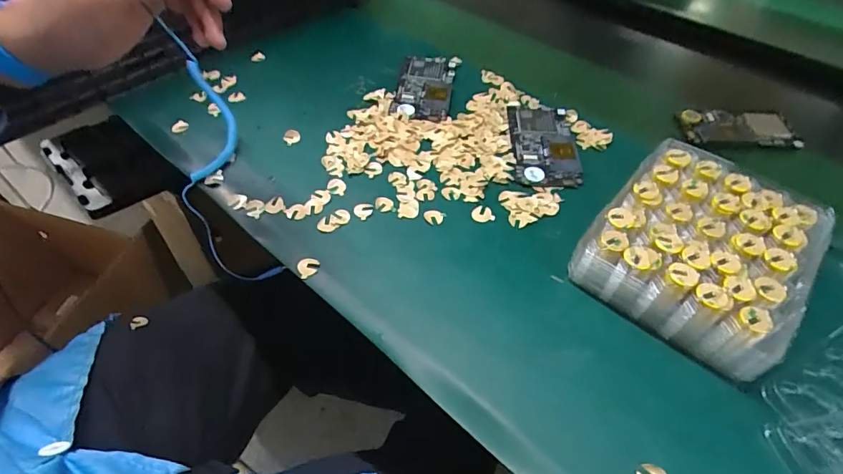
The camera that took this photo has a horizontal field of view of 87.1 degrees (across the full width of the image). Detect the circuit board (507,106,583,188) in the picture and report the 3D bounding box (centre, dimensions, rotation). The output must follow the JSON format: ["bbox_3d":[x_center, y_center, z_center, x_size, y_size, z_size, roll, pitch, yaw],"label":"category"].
[{"bbox_3d":[0.127,-0.096,0.462,0.066,0.009,0.107,0,61,3],"label":"circuit board"}]

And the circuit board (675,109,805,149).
[{"bbox_3d":[0.349,-0.121,0.489,0.122,0.011,0.044,4,71,3],"label":"circuit board"}]

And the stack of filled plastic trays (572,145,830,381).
[{"bbox_3d":[0.226,0.007,0.360,0.147,0.064,0.161,36,57,24],"label":"stack of filled plastic trays"}]

